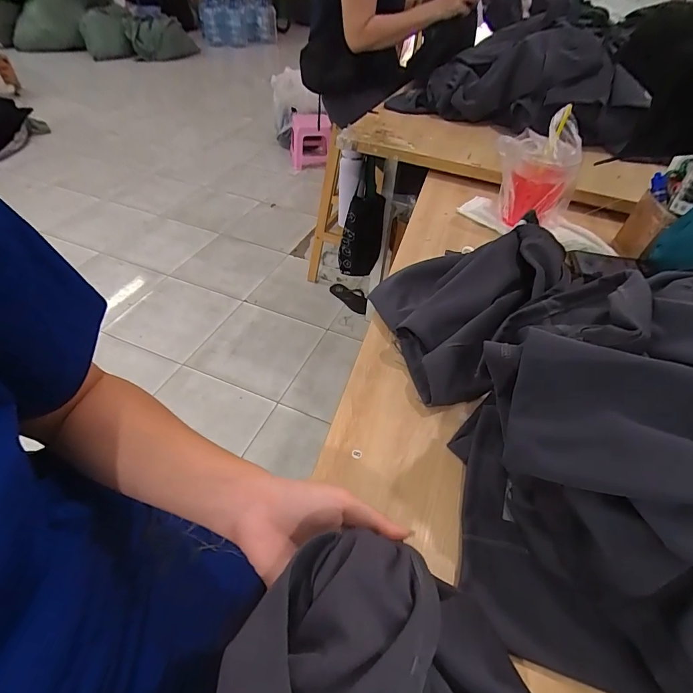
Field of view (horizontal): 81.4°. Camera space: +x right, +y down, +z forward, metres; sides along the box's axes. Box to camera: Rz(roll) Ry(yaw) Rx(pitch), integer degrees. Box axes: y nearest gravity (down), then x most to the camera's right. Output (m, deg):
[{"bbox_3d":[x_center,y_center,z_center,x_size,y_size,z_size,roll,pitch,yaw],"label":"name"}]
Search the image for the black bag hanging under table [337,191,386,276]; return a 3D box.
[{"bbox_3d":[0.049,-0.353,1.296,0.127,0.270,0.089,18,18,14],"label":"black bag hanging under table"}]

